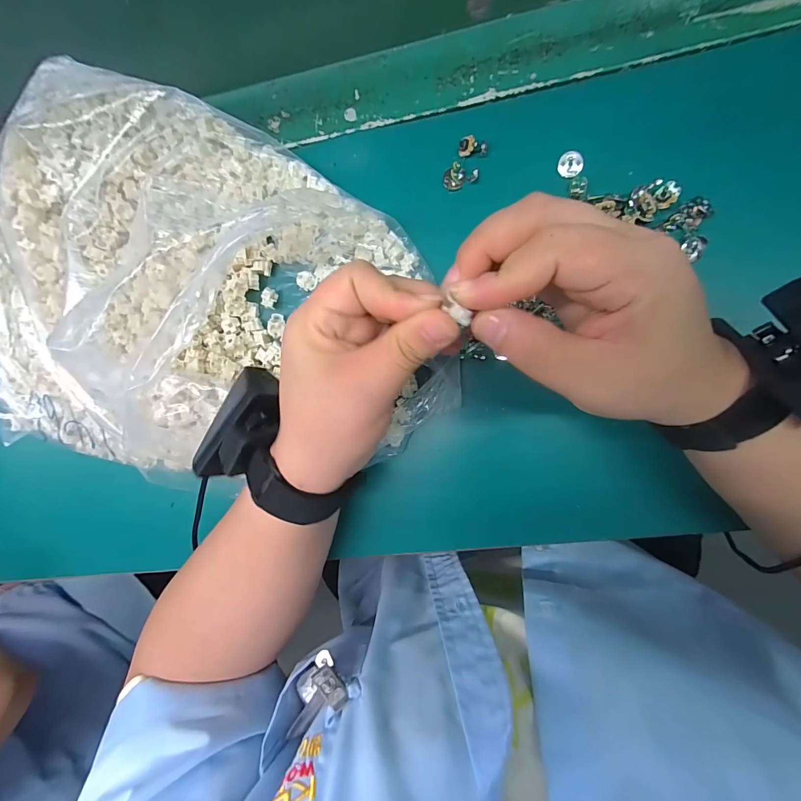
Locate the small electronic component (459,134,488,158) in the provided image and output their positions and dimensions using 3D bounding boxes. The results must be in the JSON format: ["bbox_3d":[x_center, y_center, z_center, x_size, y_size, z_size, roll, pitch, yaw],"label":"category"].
[{"bbox_3d":[0.049,-0.170,0.253,0.019,0.007,0.010,5,93,7],"label":"small electronic component"}]

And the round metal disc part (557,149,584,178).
[{"bbox_3d":[0.112,-0.155,0.247,0.015,0.004,0.016,0,92,7],"label":"round metal disc part"}]

